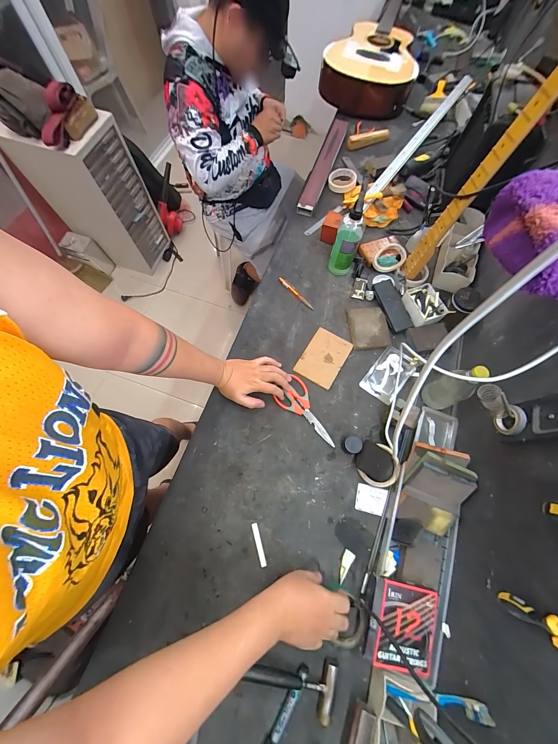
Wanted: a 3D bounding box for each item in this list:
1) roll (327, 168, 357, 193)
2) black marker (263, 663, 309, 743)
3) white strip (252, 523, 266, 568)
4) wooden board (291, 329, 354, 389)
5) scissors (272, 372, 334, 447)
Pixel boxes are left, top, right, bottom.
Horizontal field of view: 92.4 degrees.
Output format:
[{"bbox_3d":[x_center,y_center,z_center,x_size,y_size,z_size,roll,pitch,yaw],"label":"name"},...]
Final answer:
[{"bbox_3d":[0.215,-0.654,0.911,0.092,0.031,0.092,0,69,-1],"label":"roll"},{"bbox_3d":[0.007,0.598,0.467,0.025,0.017,0.147,28,72,10],"label":"black marker"},{"bbox_3d":[-0.042,0.358,0.555,0.012,0.005,0.080,-15,70,-6],"label":"white strip"},{"bbox_3d":[0.117,-0.038,0.700,0.103,0.007,0.146,30,72,10],"label":"wooden board"},{"bbox_3d":[0.064,0.099,0.649,0.085,0.011,0.190,-33,75,-12],"label":"scissors"}]

